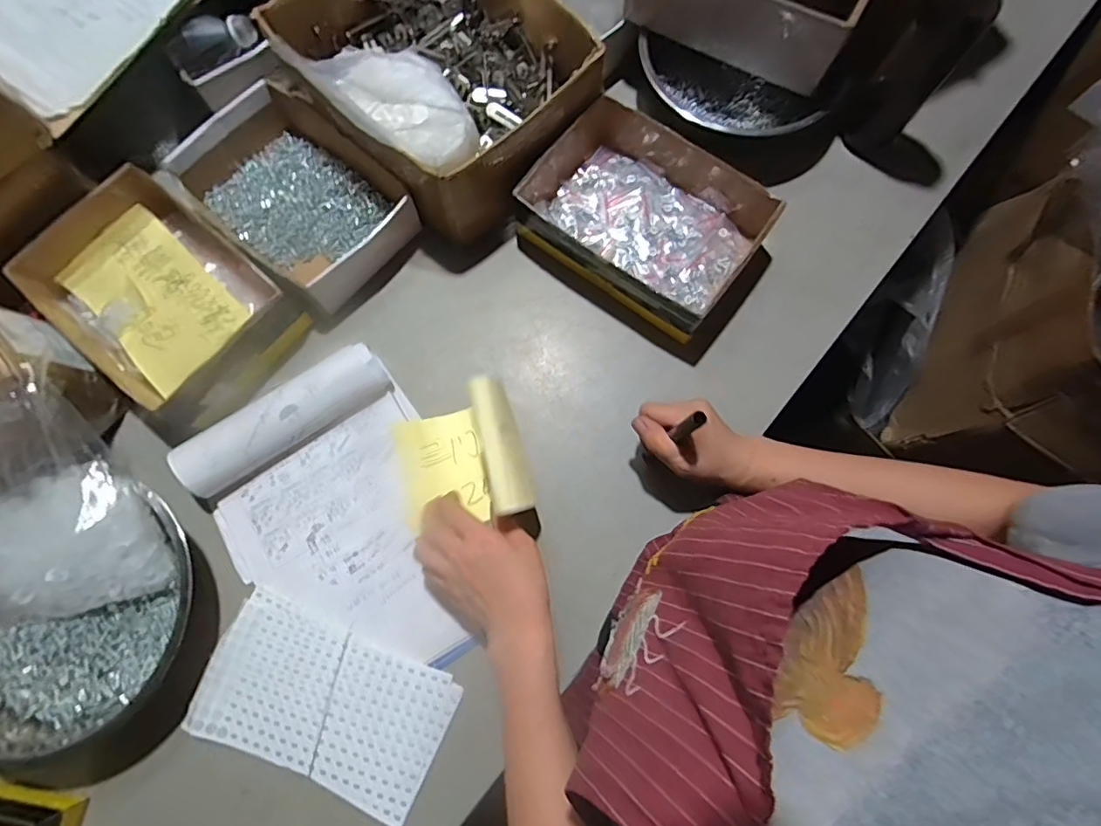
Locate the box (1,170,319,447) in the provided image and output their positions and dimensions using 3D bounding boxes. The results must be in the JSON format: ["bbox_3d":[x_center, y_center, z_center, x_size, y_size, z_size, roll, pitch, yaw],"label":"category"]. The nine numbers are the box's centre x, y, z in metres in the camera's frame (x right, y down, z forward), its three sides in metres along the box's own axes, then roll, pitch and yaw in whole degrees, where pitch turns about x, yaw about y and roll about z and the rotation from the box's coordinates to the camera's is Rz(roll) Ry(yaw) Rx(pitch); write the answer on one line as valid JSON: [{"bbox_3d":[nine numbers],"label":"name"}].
[{"bbox_3d":[-0.417,-0.122,0.552,0.259,0.052,0.195,40,79,9],"label":"box"}]

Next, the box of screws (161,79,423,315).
[{"bbox_3d":[-0.293,-0.254,0.601,0.261,0.056,0.176,44,80,10],"label":"box of screws"}]

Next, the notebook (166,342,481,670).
[{"bbox_3d":[-0.203,0.117,0.514,0.219,0.056,0.308,-32,78,-8],"label":"notebook"}]

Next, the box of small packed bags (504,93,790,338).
[{"bbox_3d":[0.105,-0.226,0.595,0.256,0.064,0.191,36,78,8],"label":"box of small packed bags"}]

